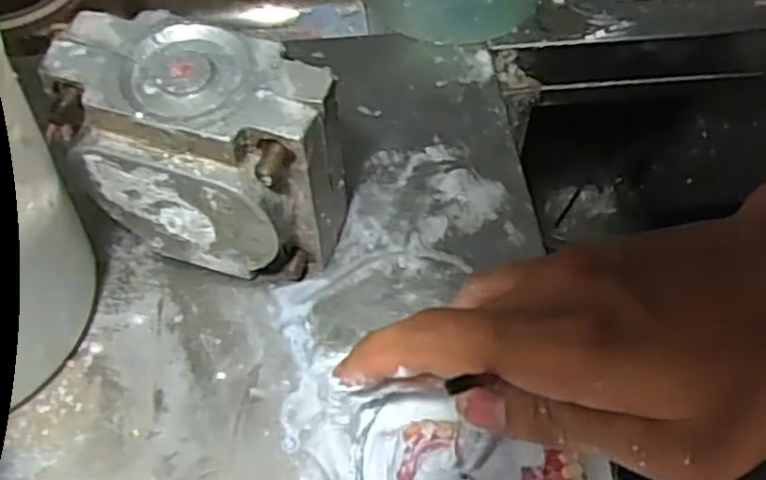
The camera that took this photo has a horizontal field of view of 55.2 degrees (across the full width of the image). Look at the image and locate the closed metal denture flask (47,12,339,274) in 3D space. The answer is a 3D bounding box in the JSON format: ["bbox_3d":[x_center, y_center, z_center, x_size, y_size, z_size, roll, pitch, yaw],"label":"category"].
[{"bbox_3d":[-0.082,-0.036,0.359,0.126,0.118,0.071,14,57,11],"label":"closed metal denture flask"}]

